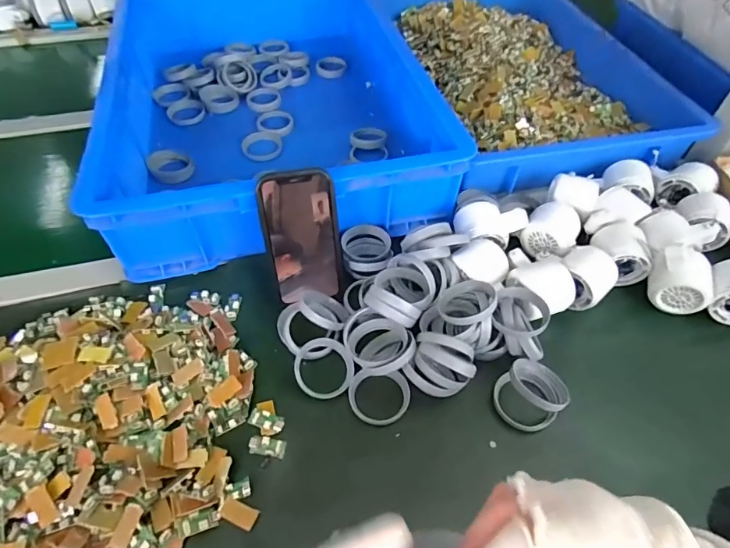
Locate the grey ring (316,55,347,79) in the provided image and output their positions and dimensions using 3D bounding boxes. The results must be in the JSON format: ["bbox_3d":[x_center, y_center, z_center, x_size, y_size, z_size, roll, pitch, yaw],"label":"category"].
[{"bbox_3d":[-0.062,-0.385,0.830,0.056,0.020,0.059,-1,52,1],"label":"grey ring"}]

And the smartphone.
[{"bbox_3d":[-0.064,-0.038,0.467,0.075,0.139,0.006,-11,27,-7],"label":"smartphone"}]

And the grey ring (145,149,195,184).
[{"bbox_3d":[-0.277,-0.157,0.640,0.058,0.018,0.069,-21,56,-16],"label":"grey ring"}]

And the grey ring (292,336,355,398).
[{"bbox_3d":[-0.040,0.092,0.442,0.057,0.013,0.059,0,53,-1],"label":"grey ring"}]

